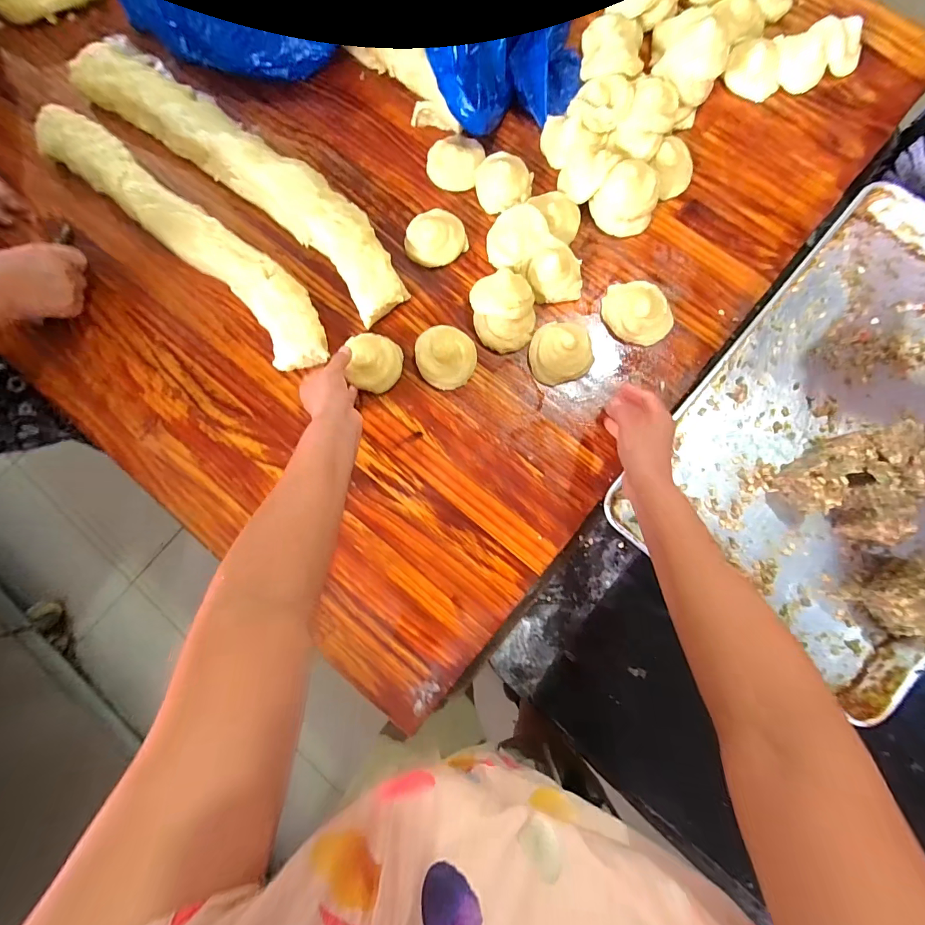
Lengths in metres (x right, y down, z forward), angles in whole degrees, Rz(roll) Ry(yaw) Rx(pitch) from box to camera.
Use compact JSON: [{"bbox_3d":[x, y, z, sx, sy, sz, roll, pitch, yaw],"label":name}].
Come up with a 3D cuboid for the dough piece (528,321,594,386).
[{"bbox_3d":[0.129,-0.150,0.533,0.079,0.037,0.080,0,82,3],"label":"dough piece"}]

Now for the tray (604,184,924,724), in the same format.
[{"bbox_3d":[0.530,-0.041,0.535,0.394,0.053,0.591,40,86,7],"label":"tray"}]

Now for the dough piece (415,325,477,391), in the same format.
[{"bbox_3d":[-0.025,-0.144,0.546,0.074,0.029,0.086,-43,82,-3],"label":"dough piece"}]

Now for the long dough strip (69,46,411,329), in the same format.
[{"bbox_3d":[-0.320,-0.427,0.588,0.637,0.051,0.117,41,86,7],"label":"long dough strip"}]

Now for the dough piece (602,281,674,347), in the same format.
[{"bbox_3d":[0.235,-0.203,0.538,0.093,0.033,0.078,30,85,7],"label":"dough piece"}]

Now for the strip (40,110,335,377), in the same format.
[{"bbox_3d":[-0.400,-0.333,0.581,0.572,0.047,0.101,42,86,8],"label":"strip"}]

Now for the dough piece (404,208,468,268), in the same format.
[{"bbox_3d":[-0.039,-0.313,0.563,0.078,0.032,0.071,0,82,3],"label":"dough piece"}]

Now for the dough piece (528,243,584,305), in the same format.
[{"bbox_3d":[0.125,-0.253,0.545,0.069,0.039,0.063,0,82,3],"label":"dough piece"}]

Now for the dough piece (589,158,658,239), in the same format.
[{"bbox_3d":[0.222,-0.353,0.541,0.076,0.058,0.073,0,82,3],"label":"dough piece"}]

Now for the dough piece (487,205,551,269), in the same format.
[{"bbox_3d":[0.074,-0.307,0.554,0.077,0.034,0.074,7,83,4],"label":"dough piece"}]

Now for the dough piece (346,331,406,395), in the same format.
[{"bbox_3d":[-0.117,-0.137,0.544,0.068,0.033,0.078,-5,82,2],"label":"dough piece"}]

